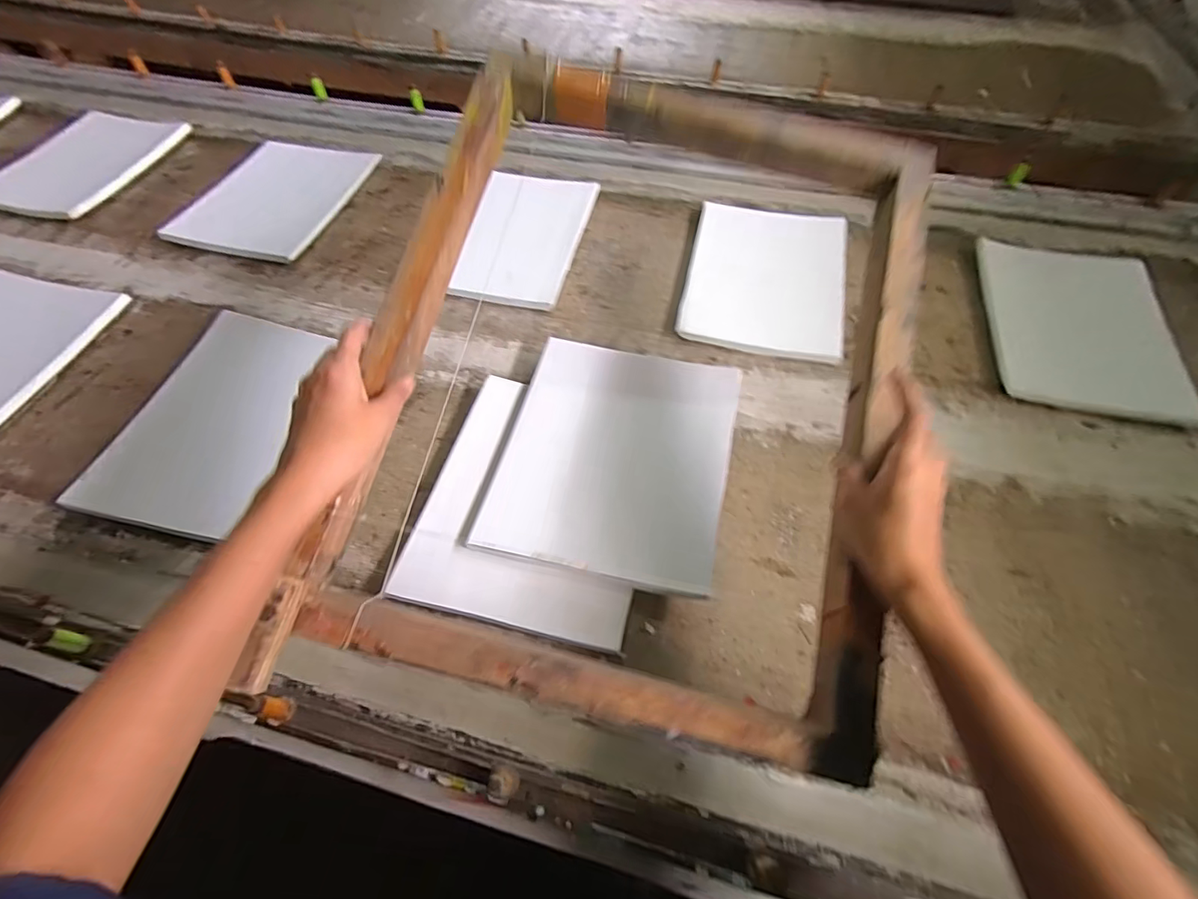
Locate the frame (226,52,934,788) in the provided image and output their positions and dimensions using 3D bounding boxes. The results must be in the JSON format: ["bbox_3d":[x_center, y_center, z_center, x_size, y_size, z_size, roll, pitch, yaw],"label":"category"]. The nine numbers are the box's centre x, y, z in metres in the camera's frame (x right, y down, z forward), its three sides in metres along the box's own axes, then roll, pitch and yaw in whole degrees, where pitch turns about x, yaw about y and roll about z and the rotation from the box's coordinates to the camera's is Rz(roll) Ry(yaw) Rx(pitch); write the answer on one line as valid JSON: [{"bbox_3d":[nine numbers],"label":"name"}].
[{"bbox_3d":[0.039,-0.069,0.383,0.393,0.035,0.517,13,74,1],"label":"frame"}]

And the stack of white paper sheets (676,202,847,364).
[{"bbox_3d":[0.227,-0.240,0.690,0.203,0.012,0.274,11,61,10],"label":"stack of white paper sheets"}]

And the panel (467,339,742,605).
[{"bbox_3d":[0.018,0.004,0.526,0.228,0.018,0.248,12,68,7],"label":"panel"}]

